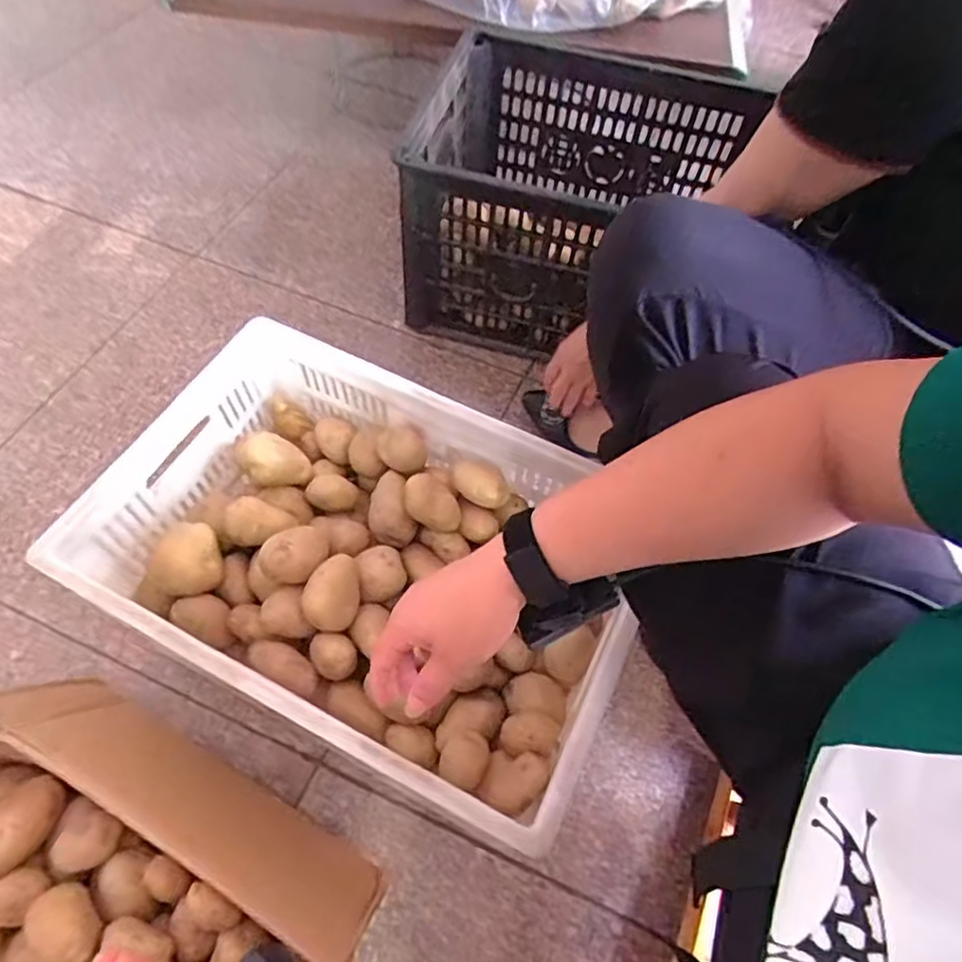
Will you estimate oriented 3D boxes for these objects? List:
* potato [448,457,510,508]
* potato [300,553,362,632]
[{"bbox_3d":[0.002,-0.001,0.645,0.060,0.037,0.044,25,62,12],"label":"potato"},{"bbox_3d":[-0.128,0.105,0.580,0.047,0.057,0.065,30,63,15],"label":"potato"}]

